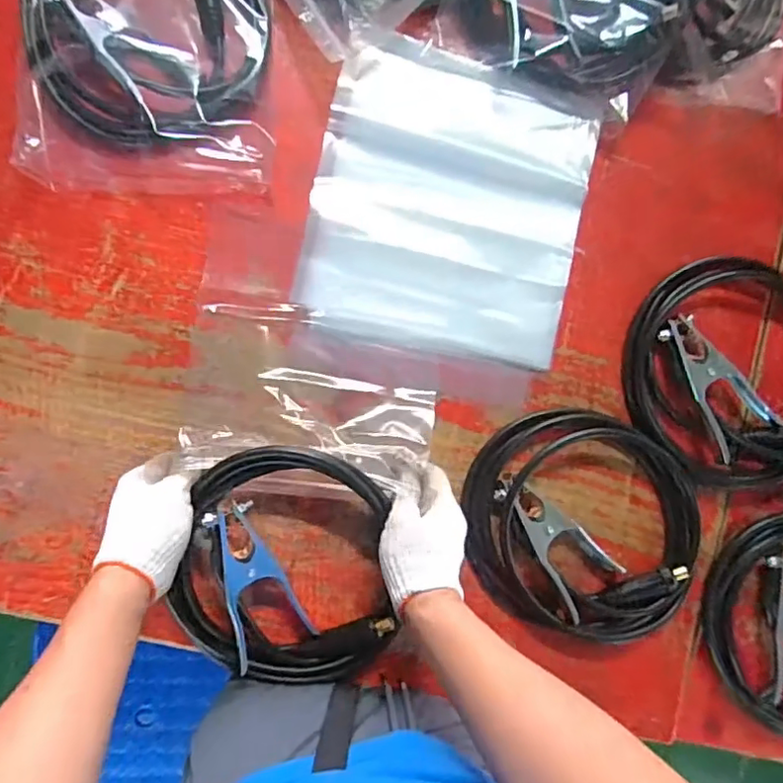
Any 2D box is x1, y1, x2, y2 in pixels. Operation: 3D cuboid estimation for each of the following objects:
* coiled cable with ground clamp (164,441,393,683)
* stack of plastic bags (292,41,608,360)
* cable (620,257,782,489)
[{"bbox_3d":[-0.102,0.166,0.565,0.193,0.062,0.222,-3,88,-6],"label":"coiled cable with ground clamp"},{"bbox_3d":[0.064,-0.193,0.620,0.280,0.020,0.295,11,87,-5],"label":"stack of plastic bags"},{"bbox_3d":[0.379,-0.020,0.652,0.258,0.049,0.234,43,85,-3],"label":"cable"}]

